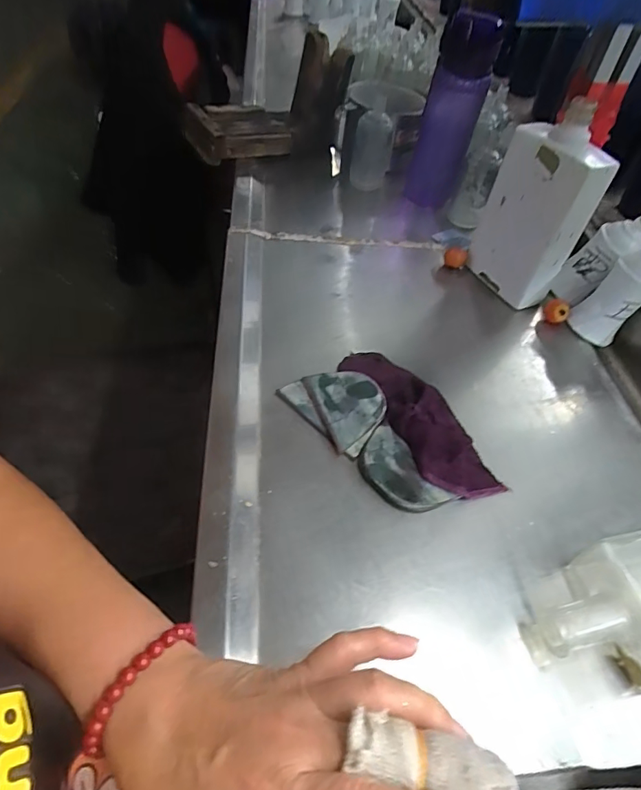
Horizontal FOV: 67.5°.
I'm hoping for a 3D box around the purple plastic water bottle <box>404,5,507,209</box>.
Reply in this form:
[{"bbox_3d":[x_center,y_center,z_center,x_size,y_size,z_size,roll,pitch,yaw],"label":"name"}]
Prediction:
[{"bbox_3d":[0.178,-0.380,0.663,0.076,0.228,0.063,12,48,5],"label":"purple plastic water bottle"}]

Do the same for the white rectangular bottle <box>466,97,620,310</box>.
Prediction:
[{"bbox_3d":[0.240,-0.205,0.544,0.055,0.189,0.108,-15,52,-19],"label":"white rectangular bottle"}]

